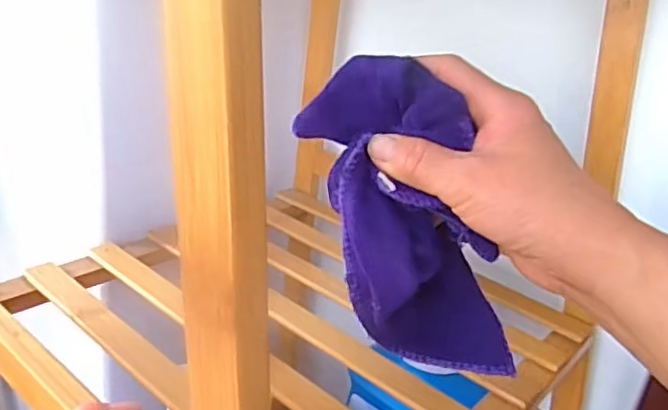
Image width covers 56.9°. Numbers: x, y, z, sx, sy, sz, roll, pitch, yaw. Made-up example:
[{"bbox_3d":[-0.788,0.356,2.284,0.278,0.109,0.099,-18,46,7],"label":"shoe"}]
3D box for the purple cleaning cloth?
[{"bbox_3d":[0.038,0.007,0.319,0.081,0.162,0.054,-17,19,15],"label":"purple cleaning cloth"}]

